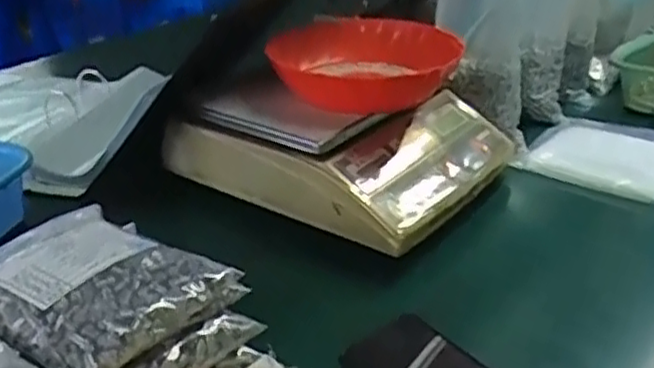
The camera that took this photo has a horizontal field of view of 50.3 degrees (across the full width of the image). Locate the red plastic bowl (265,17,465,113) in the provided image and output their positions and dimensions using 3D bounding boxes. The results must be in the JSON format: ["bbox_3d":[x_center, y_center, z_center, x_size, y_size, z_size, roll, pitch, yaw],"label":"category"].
[{"bbox_3d":[0.040,-0.131,0.767,0.195,0.056,0.205,0,28,0],"label":"red plastic bowl"}]

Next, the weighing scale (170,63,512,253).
[{"bbox_3d":[0.018,-0.059,0.798,0.321,0.089,0.254,18,33,31],"label":"weighing scale"}]

